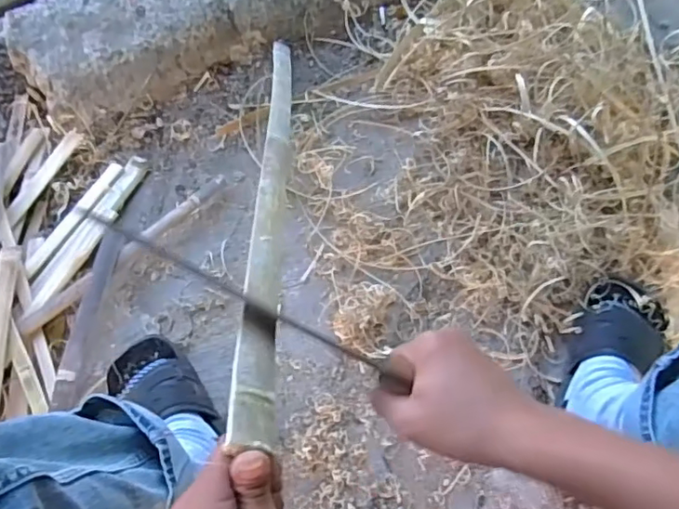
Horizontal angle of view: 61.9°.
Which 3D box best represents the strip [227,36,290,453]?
[{"bbox_3d":[-0.069,-0.114,0.615,0.033,0.008,0.751,22,31,-19],"label":"strip"}]

